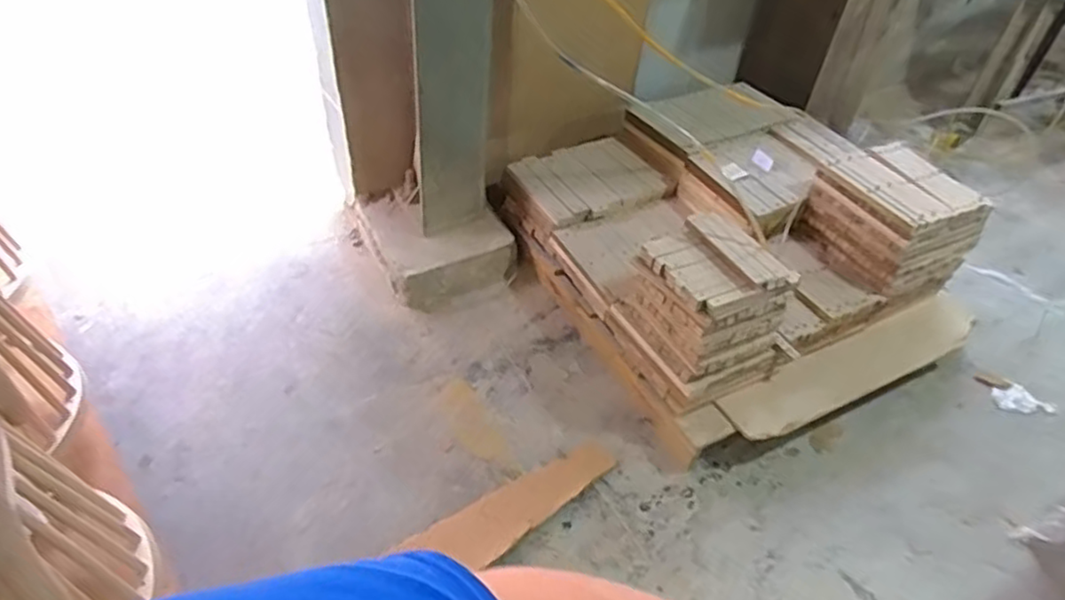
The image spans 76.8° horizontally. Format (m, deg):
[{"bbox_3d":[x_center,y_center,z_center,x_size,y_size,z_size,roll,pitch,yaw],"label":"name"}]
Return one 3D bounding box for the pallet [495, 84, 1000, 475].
[{"bbox_3d":[0.551,-0.193,1.910,0.940,0.430,1.053,-21,50,-22],"label":"pallet"}]

